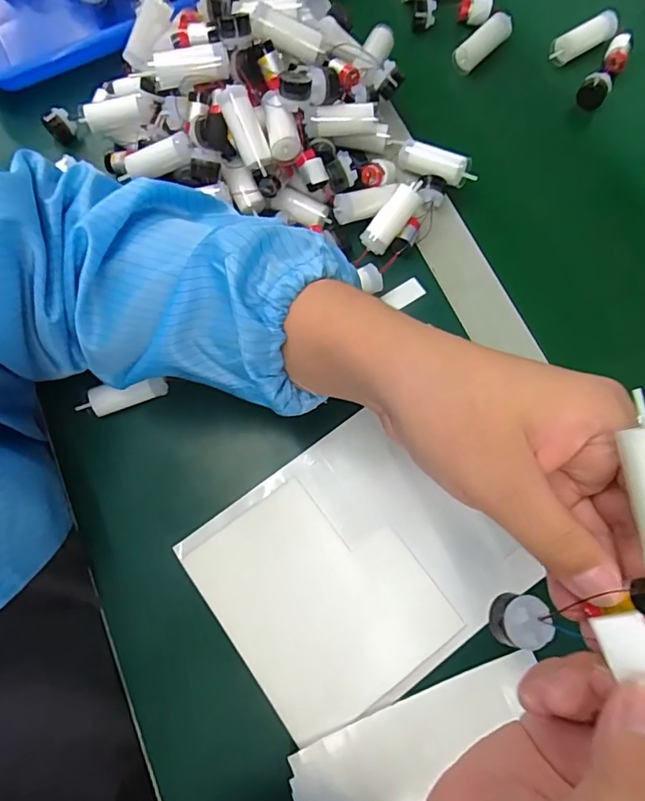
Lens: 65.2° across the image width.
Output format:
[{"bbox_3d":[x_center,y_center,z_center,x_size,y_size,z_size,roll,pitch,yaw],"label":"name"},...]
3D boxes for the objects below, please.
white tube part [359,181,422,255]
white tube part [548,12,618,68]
[{"bbox_3d":[0.051,-0.132,0.361,0.021,0.016,0.057,42,102,12],"label":"white tube part"},{"bbox_3d":[0.219,-0.303,0.422,0.063,0.018,0.015,-28,76,-5],"label":"white tube part"}]

